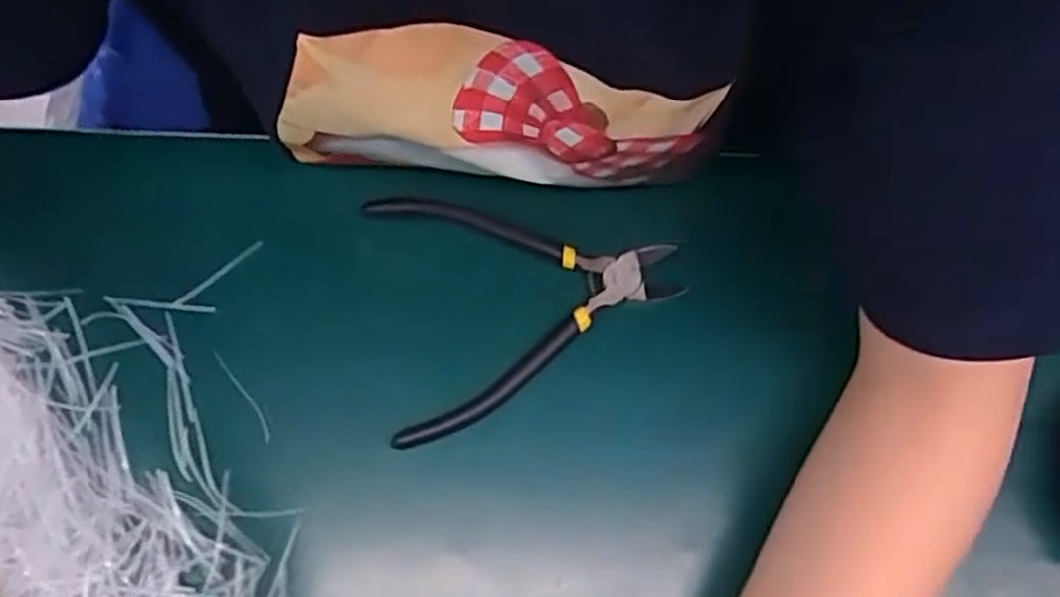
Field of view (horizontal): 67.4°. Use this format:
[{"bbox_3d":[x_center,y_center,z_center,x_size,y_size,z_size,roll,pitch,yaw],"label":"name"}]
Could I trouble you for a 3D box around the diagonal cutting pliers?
[{"bbox_3d":[-0.001,0.000,0.380,0.144,0.029,0.116,-10,71,-5],"label":"diagonal cutting pliers"}]

